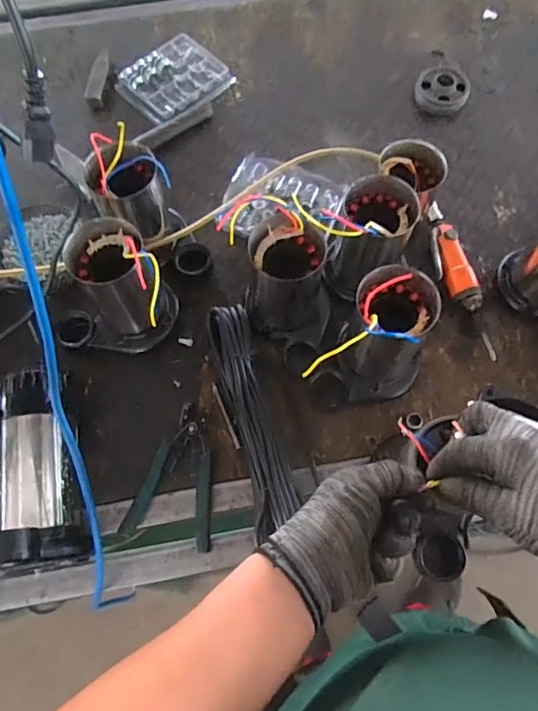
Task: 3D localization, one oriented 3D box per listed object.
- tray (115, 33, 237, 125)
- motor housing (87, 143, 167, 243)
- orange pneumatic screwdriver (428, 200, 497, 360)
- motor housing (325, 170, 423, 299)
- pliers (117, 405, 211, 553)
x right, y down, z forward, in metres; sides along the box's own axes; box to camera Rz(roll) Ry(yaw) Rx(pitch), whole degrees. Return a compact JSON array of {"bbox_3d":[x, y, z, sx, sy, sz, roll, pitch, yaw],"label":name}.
[{"bbox_3d":[-0.168,-0.494,0.898,0.153,0.020,0.173,41,74,14],"label":"tray"},{"bbox_3d":[-0.186,-0.214,0.664,0.091,0.113,0.085,-16,69,-5],"label":"motor housing"},{"bbox_3d":[0.278,-0.115,0.745,0.052,0.036,0.260,-10,69,-4],"label":"orange pneumatic screwdriver"},{"bbox_3d":[0.133,-0.152,0.682,0.103,0.168,0.096,-13,69,-4],"label":"motor housing"},{"bbox_3d":[-0.109,0.154,0.647,0.108,0.022,0.170,13,69,4],"label":"pliers"}]

